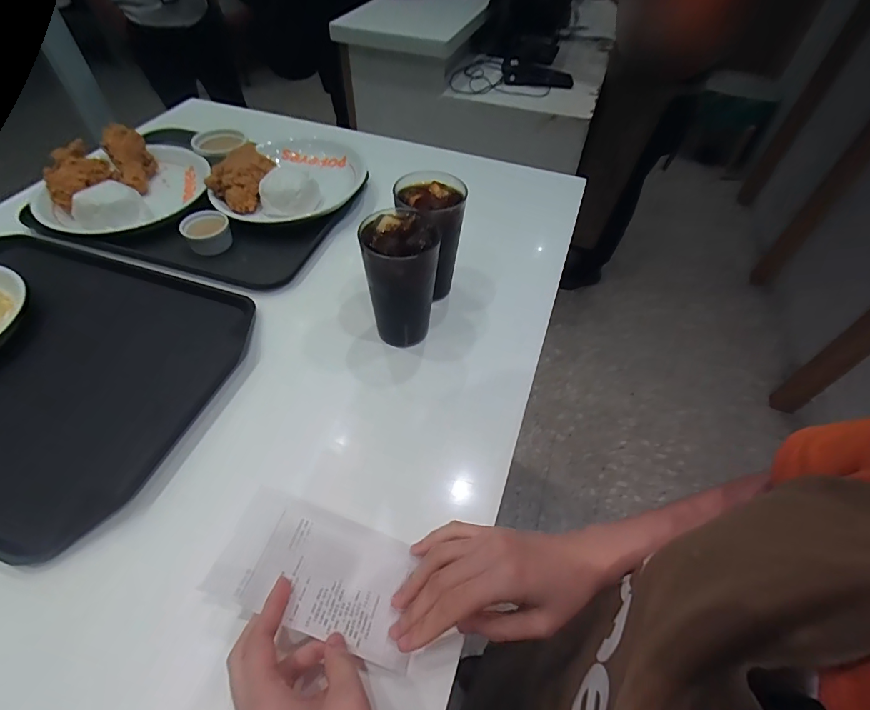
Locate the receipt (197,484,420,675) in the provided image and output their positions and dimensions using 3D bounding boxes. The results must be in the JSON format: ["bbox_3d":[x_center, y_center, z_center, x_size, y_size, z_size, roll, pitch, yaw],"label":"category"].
[{"bbox_3d":[-0.080,0.156,0.308,0.139,0.011,0.076,26,53,-5],"label":"receipt"}]

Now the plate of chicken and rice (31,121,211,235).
[{"bbox_3d":[-0.422,-0.237,0.578,0.205,0.065,0.193,-7,51,-8],"label":"plate of chicken and rice"}]

